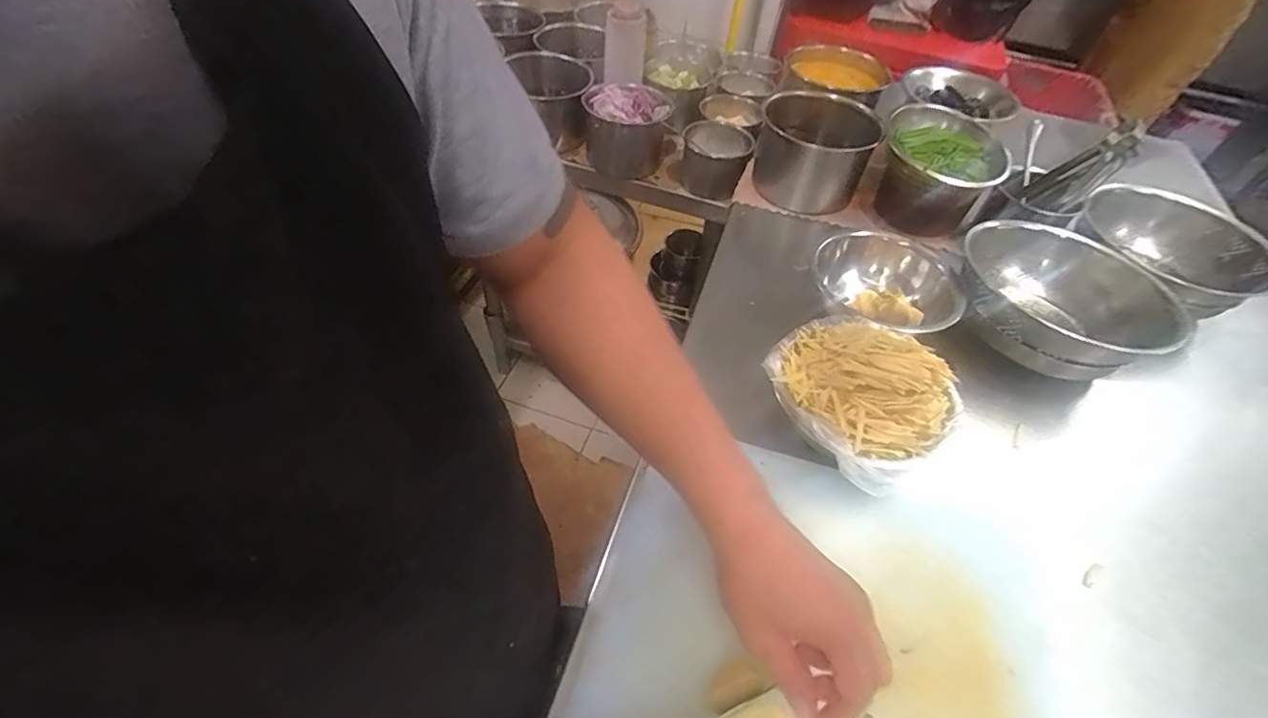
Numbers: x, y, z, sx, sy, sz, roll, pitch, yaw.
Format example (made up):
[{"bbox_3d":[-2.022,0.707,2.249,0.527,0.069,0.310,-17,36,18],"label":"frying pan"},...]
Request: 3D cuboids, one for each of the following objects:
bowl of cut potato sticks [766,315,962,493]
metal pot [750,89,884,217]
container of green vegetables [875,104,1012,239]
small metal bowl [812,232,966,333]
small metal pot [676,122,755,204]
[{"bbox_3d":[0.204,0.028,0.516,0.145,0.087,0.159,3,50,-3],"label":"bowl of cut potato sticks"},{"bbox_3d":[0.264,-0.310,0.837,0.166,0.112,0.159,3,50,-3],"label":"metal pot"},{"bbox_3d":[0.429,-0.265,0.802,0.156,0.124,0.160,36,56,23],"label":"container of green vegetables"},{"bbox_3d":[0.289,-0.078,0.651,0.159,0.061,0.155,3,50,-3],"label":"small metal bowl"},{"bbox_3d":[0.138,-0.342,0.965,0.116,0.085,0.112,3,50,-3],"label":"small metal pot"}]

